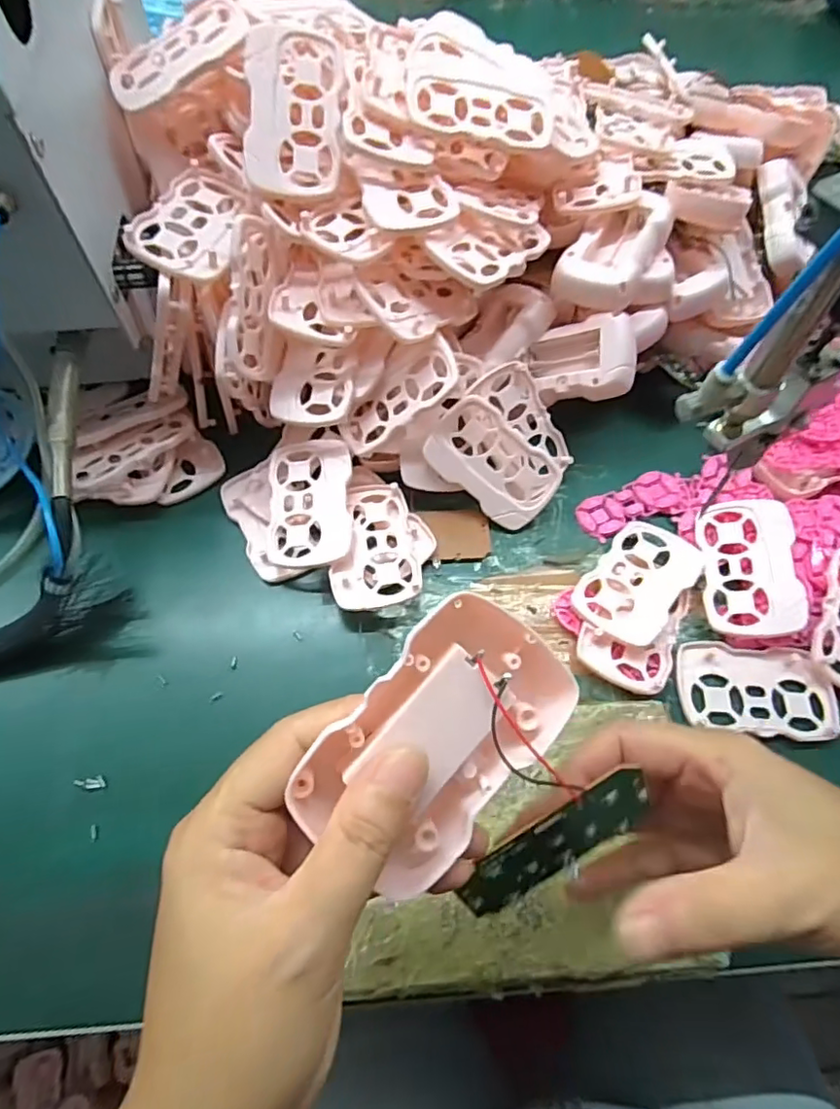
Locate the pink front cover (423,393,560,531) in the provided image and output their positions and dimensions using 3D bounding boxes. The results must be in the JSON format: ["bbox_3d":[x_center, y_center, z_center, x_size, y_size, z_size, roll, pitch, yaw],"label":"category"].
[{"bbox_3d":[0.049,-0.061,0.378,0.087,0.015,0.055,40,98,-13],"label":"pink front cover"}]

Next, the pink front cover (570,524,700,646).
[{"bbox_3d":[0.137,0.018,0.363,0.054,0.020,0.087,39,71,14],"label":"pink front cover"}]

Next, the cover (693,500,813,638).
[{"bbox_3d":[0.206,0.008,0.360,0.053,0.008,0.087,-5,69,21],"label":"cover"}]

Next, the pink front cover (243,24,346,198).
[{"bbox_3d":[-0.071,-0.252,0.328,0.054,0.006,0.086,1,99,-9],"label":"pink front cover"}]

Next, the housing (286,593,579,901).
[{"bbox_3d":[0.005,0.056,0.180,0.055,0.021,0.089,44,86,-9],"label":"housing"}]

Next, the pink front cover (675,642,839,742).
[{"bbox_3d":[0.199,0.079,0.337,0.089,0.008,0.053,4,66,0],"label":"pink front cover"}]

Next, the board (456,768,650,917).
[{"bbox_3d":[0.046,0.099,0.196,0.070,0.037,0.004,-31,33,-4],"label":"board"}]

